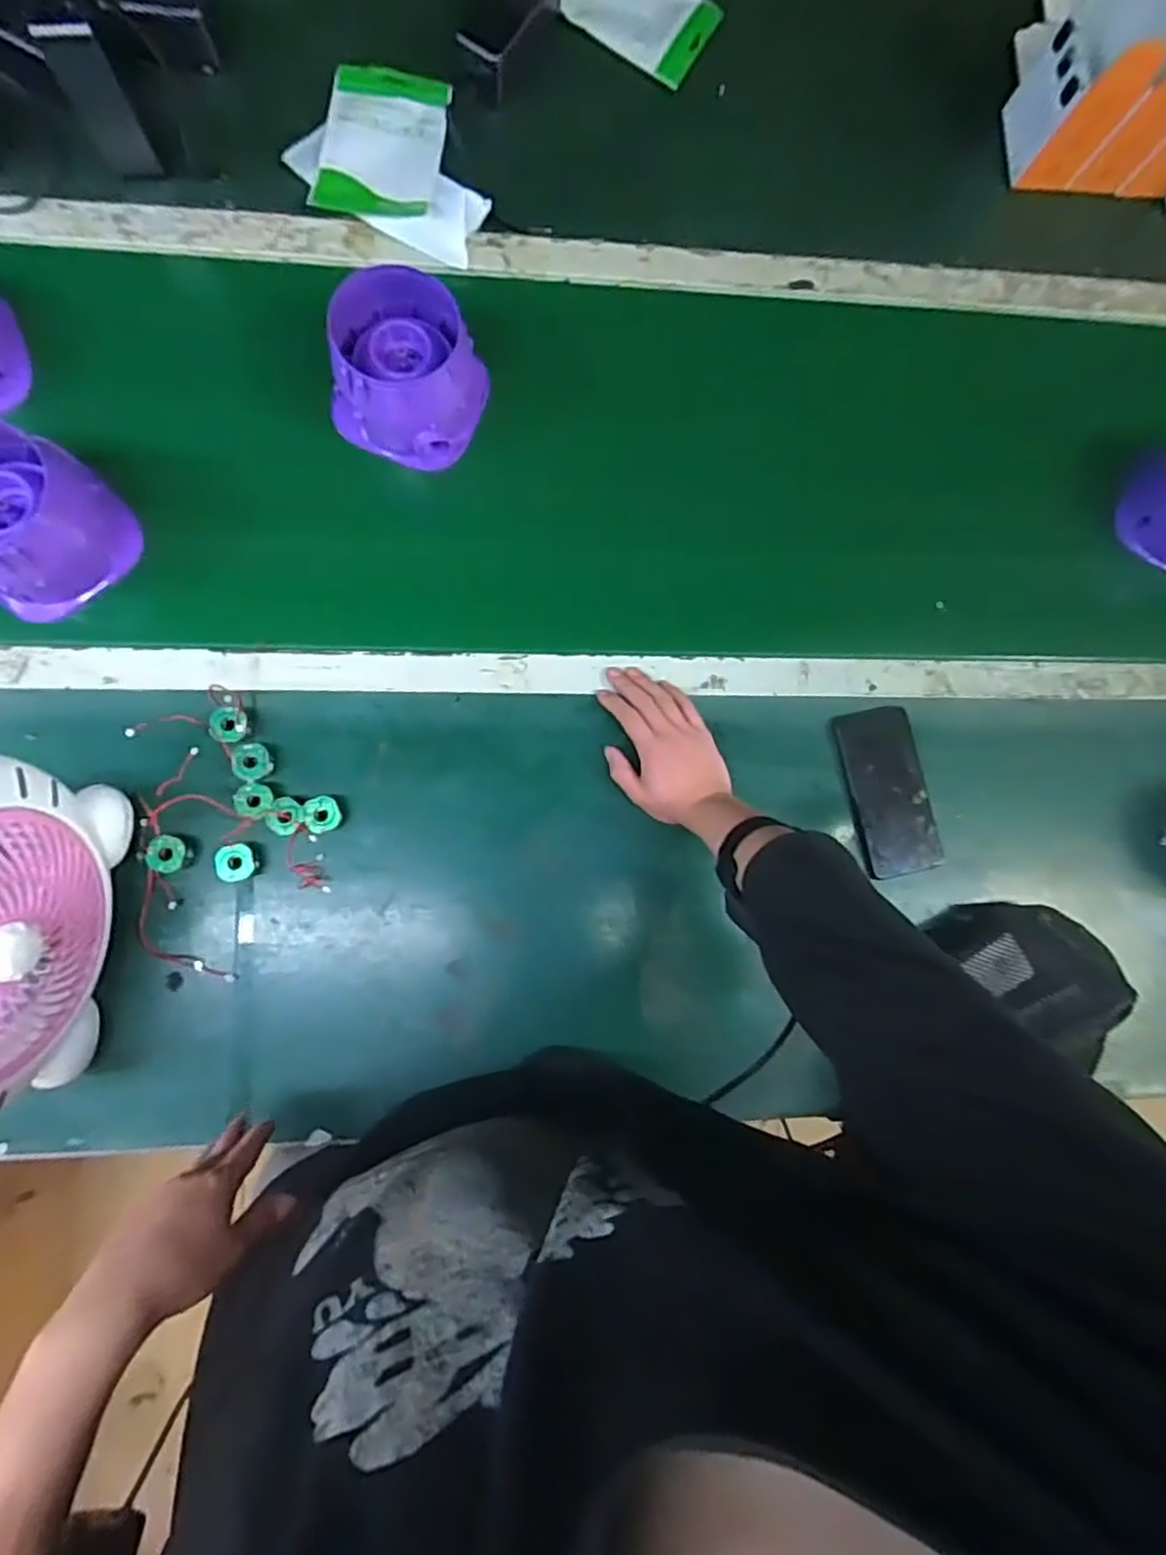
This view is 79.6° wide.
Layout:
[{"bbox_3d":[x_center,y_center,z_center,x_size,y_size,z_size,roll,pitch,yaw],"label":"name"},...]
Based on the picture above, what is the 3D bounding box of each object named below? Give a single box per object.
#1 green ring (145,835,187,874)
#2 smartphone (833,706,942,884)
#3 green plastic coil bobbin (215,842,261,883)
[{"bbox_3d":[-0.362,0.067,0.607,0.031,0.012,0.032,1,85,-8],"label":"green ring"},{"bbox_3d":[0.302,0.013,0.692,0.076,0.018,0.162,-11,86,-8],"label":"smartphone"},{"bbox_3d":[-0.304,0.075,0.615,0.031,0.019,0.032,-9,86,-8],"label":"green plastic coil bobbin"}]

